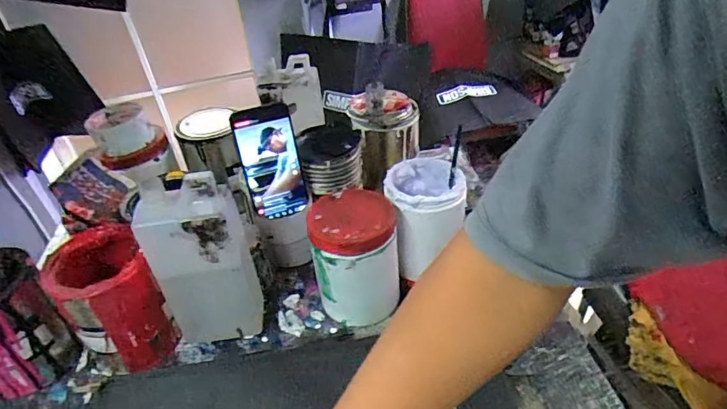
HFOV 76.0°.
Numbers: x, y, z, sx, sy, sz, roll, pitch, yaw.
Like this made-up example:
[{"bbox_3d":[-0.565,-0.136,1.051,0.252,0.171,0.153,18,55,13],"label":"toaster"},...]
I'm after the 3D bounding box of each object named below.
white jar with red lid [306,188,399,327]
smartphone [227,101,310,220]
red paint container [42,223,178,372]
[{"bbox_3d":[-0.008,0.063,0.567,0.095,0.132,0.101,-4,37,3],"label":"white jar with red lid"},{"bbox_3d":[-0.122,-0.054,0.617,0.075,0.153,0.011,-17,29,-13],"label":"smartphone"},{"bbox_3d":[-0.286,0.110,0.536,0.097,0.143,0.115,-27,42,-25],"label":"red paint container"}]

